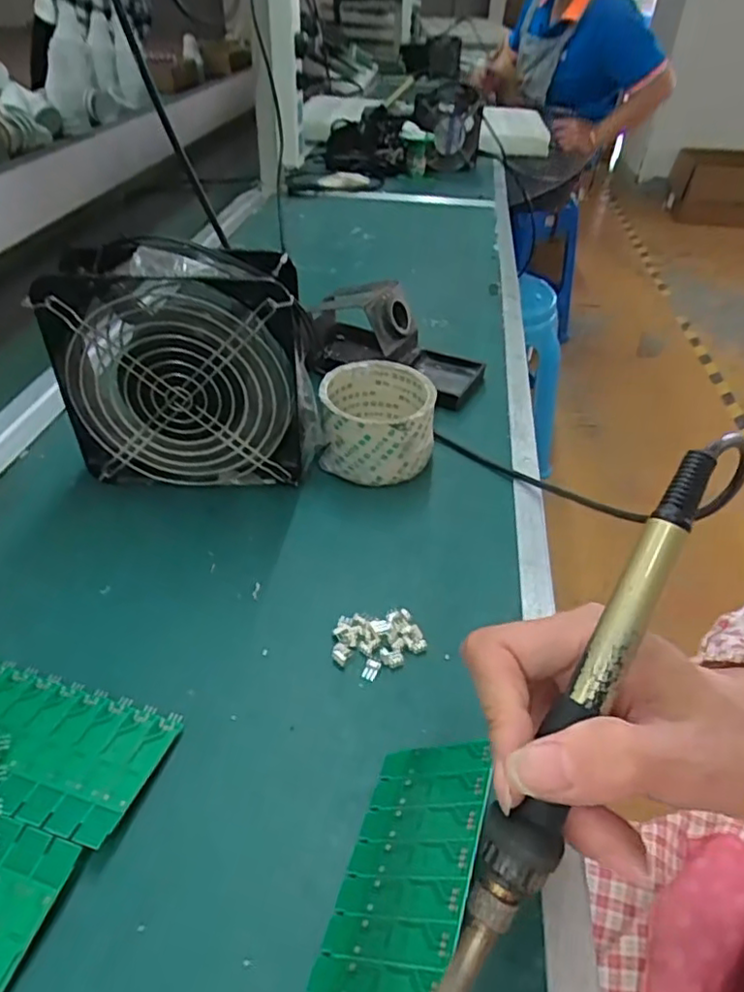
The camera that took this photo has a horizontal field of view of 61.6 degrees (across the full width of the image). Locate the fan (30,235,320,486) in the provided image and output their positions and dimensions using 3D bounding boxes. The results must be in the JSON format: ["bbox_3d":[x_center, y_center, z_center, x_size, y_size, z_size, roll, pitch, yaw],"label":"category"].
[{"bbox_3d":[-0.118,-0.082,0.414,0.152,0.156,0.058,0,40,-3],"label":"fan"}]

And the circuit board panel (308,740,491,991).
[{"bbox_3d":[0.007,0.152,0.226,0.061,0.004,0.133,-27,22,37],"label":"circuit board panel"}]

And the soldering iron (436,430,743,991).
[{"bbox_3d":[0.061,0.068,0.183,0.020,0.015,0.205,25,83,25],"label":"soldering iron"}]

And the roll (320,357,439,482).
[{"bbox_3d":[0.003,-0.055,0.465,0.079,0.058,0.083,1,40,-1],"label":"roll"}]

